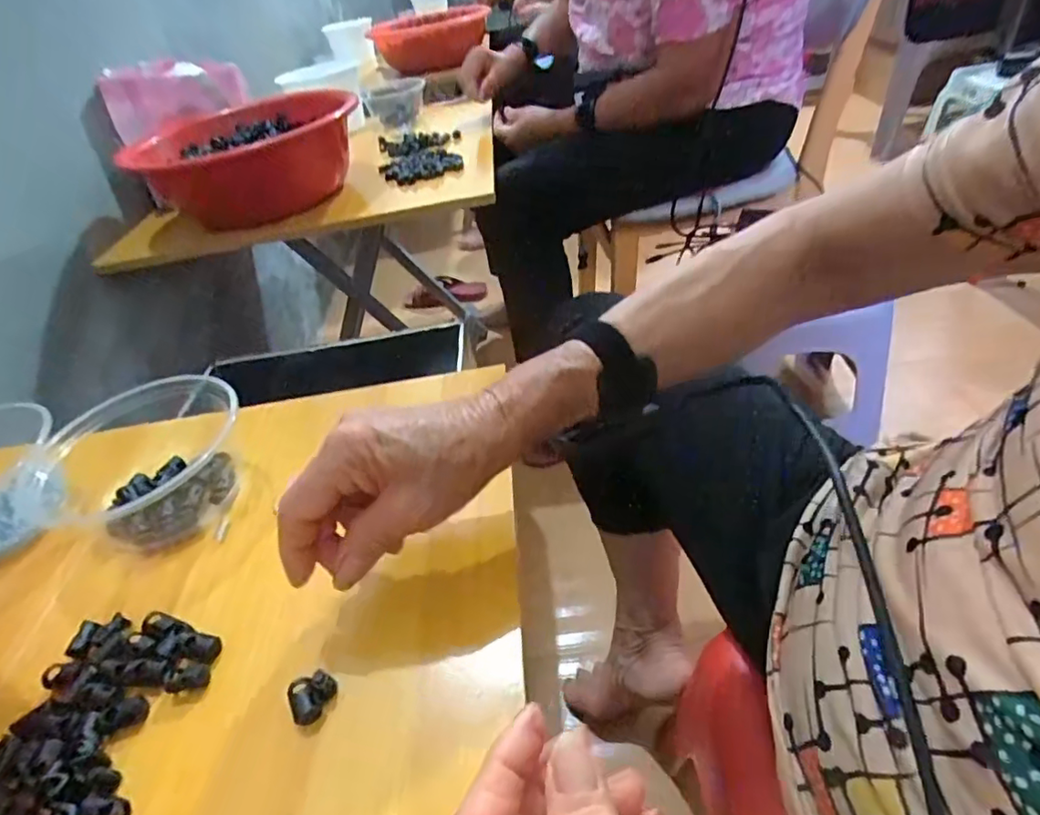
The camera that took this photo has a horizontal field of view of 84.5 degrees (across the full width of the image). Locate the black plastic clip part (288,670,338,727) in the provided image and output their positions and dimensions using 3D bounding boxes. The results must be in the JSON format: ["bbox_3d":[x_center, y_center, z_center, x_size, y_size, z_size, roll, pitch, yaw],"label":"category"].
[{"bbox_3d":[-0.103,0.141,0.283,0.023,0.012,0.021,-24,43,-19],"label":"black plastic clip part"}]

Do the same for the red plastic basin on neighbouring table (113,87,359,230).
[{"bbox_3d":[-0.416,-0.389,0.895,0.323,0.108,0.286,-6,40,8],"label":"red plastic basin on neighbouring table"}]

